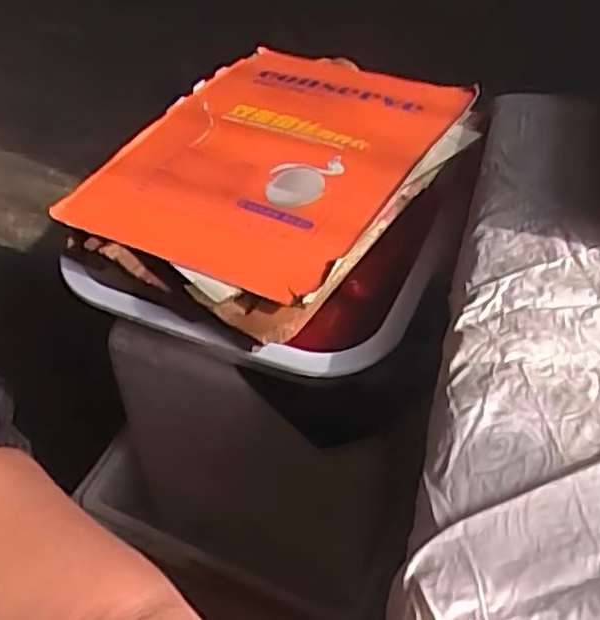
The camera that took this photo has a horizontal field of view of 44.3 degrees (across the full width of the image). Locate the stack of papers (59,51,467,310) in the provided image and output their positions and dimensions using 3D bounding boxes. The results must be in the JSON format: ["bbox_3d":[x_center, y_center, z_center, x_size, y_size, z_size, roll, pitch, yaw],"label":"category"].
[{"bbox_3d":[-0.026,-0.138,0.626,0.245,0.029,0.303,24,51,21],"label":"stack of papers"}]

